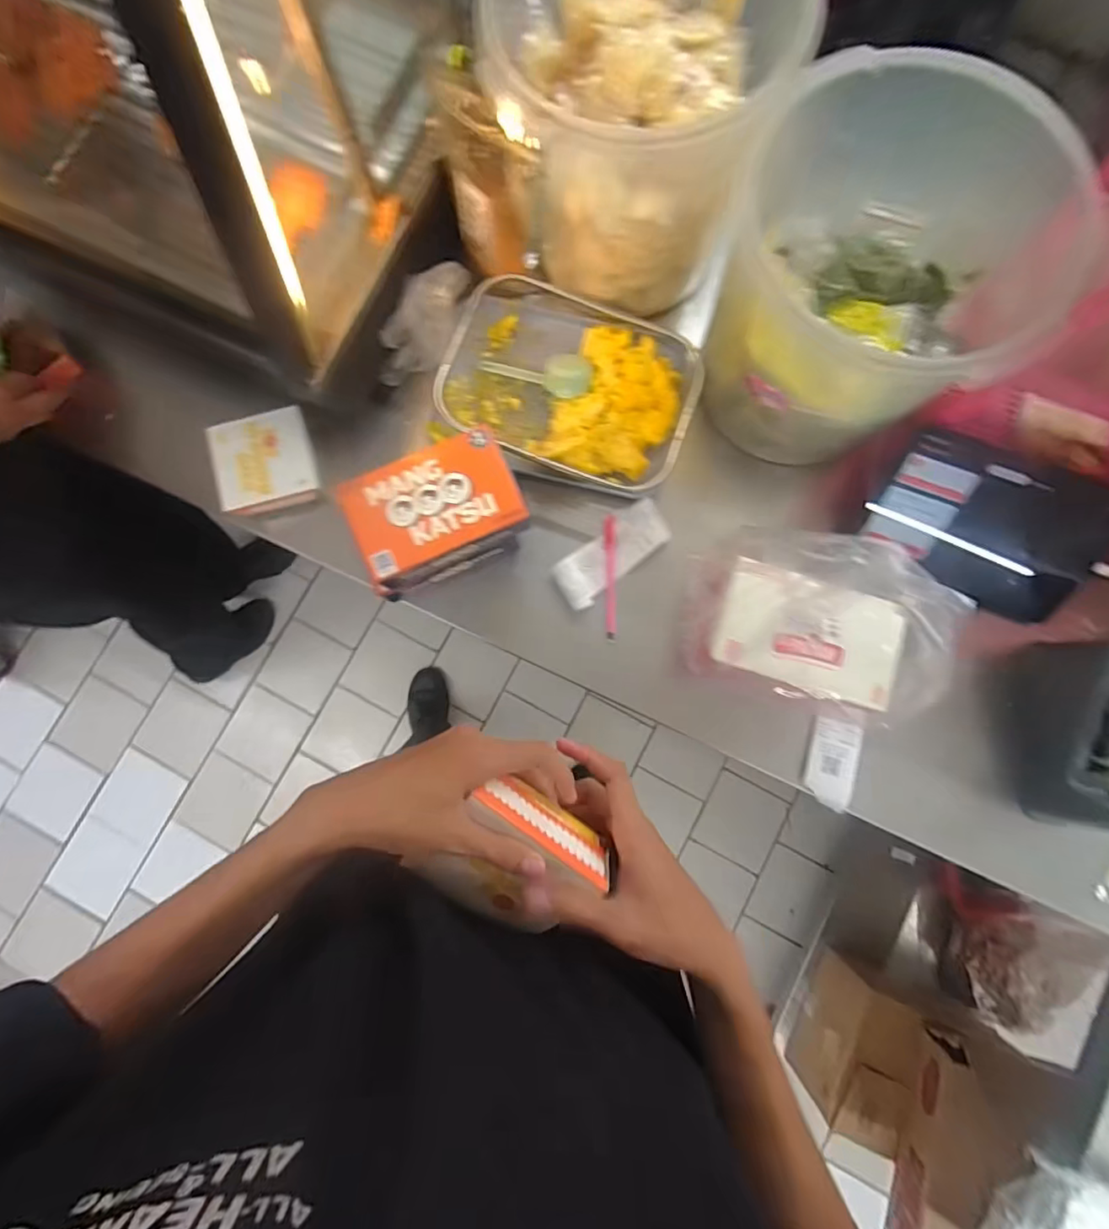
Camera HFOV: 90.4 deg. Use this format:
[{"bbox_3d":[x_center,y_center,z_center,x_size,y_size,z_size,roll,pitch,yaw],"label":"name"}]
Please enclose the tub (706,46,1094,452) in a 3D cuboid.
[{"bbox_3d":[0.309,-0.317,0.583,0.270,0.268,0.222,7,82,1],"label":"tub"}]

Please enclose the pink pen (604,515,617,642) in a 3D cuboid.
[{"bbox_3d":[0.068,-0.045,0.669,0.015,0.012,0.152,1,82,0],"label":"pink pen"}]

